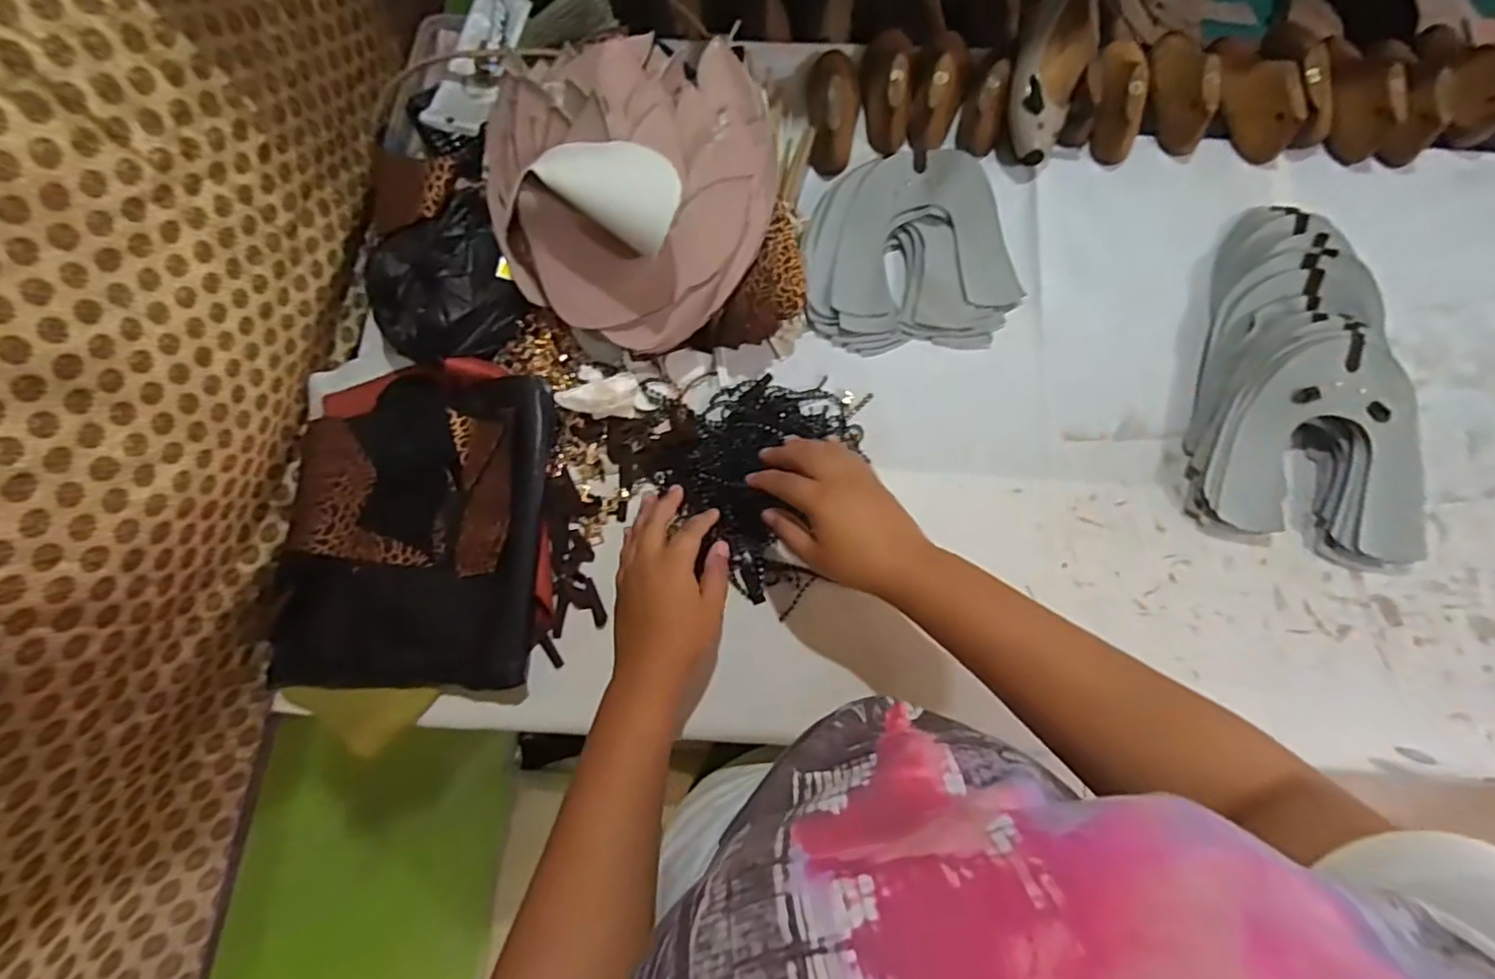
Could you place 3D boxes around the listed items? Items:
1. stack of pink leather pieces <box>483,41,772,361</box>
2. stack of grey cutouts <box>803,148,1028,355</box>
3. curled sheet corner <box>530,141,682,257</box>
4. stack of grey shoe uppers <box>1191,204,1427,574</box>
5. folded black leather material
[{"bbox_3d":[-0.082,-0.236,0.490,0.234,0.101,0.203,-26,76,-5],"label":"stack of pink leather pieces"},{"bbox_3d":[0.148,-0.219,0.569,0.191,0.038,0.185,-3,75,1],"label":"stack of grey cutouts"},{"bbox_3d":[-0.095,-0.215,0.445,0.098,0.033,0.051,30,78,9],"label":"curled sheet corner"},{"bbox_3d":[0.458,-0.104,0.524,0.177,0.050,0.326,2,75,2],"label":"stack of grey shoe uppers"},{"bbox_3d":[-0.271,0.024,0.505,0.222,0.037,0.260,-2,75,1],"label":"folded black leather material"}]

